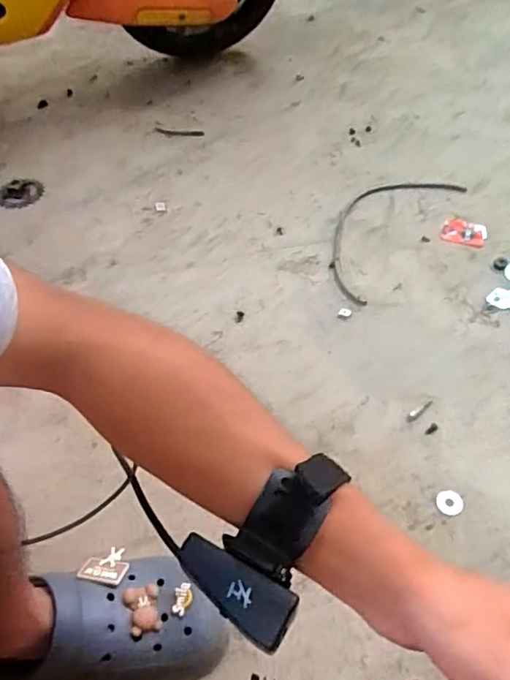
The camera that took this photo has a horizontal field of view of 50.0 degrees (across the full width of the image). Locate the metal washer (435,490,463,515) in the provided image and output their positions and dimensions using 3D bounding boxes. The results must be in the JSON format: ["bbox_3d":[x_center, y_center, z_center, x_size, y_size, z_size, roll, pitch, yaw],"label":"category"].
[{"bbox_3d":[0.225,0.187,0.631,0.030,0.004,0.028,-1,52,1],"label":"metal washer"}]

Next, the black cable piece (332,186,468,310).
[{"bbox_3d":[0.212,-0.193,0.926,0.147,0.012,0.342,32,60,24],"label":"black cable piece"}]

